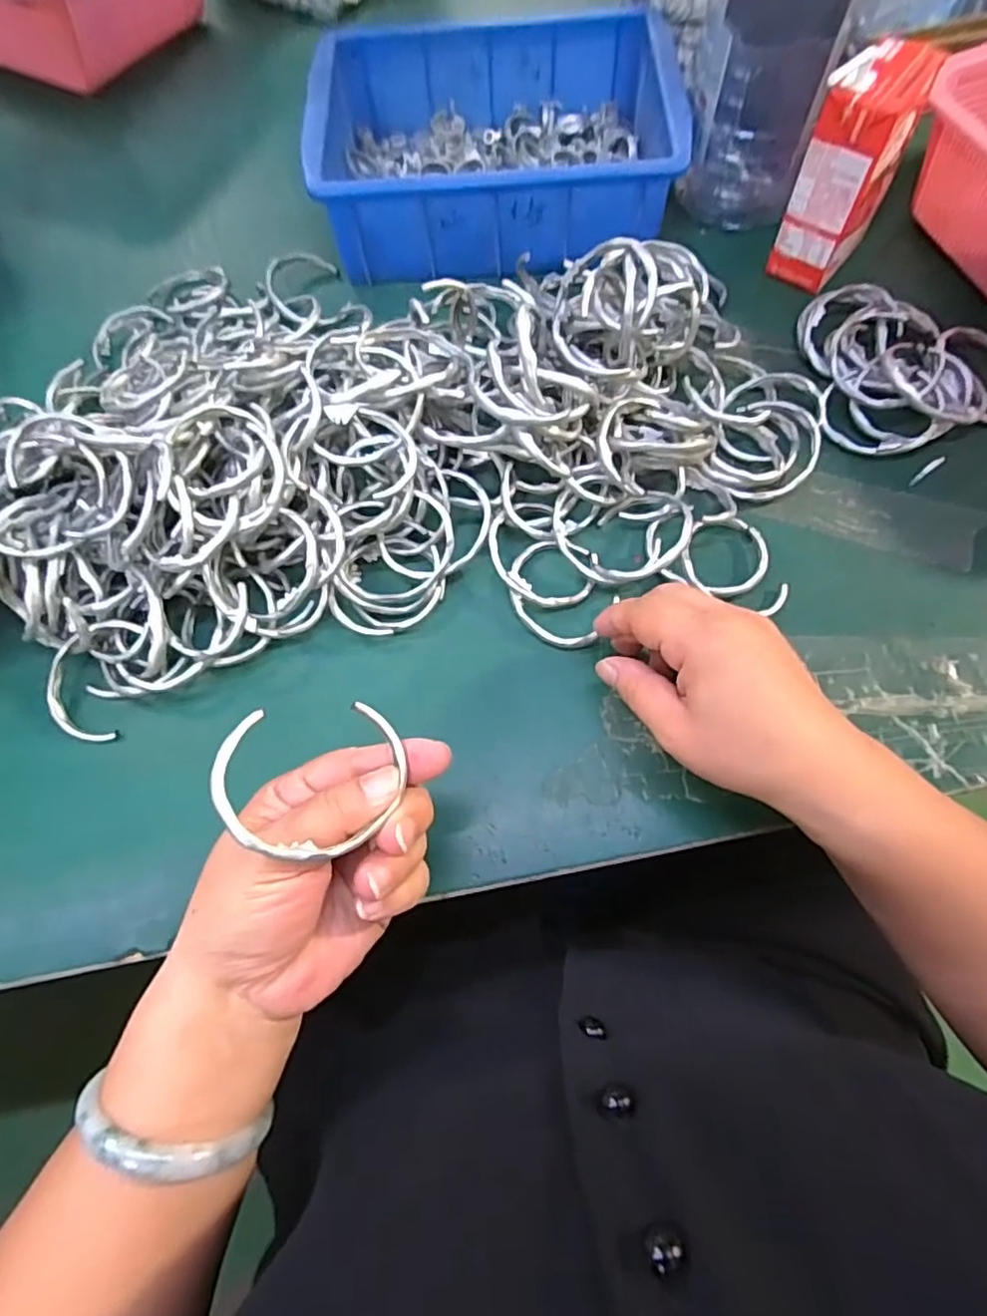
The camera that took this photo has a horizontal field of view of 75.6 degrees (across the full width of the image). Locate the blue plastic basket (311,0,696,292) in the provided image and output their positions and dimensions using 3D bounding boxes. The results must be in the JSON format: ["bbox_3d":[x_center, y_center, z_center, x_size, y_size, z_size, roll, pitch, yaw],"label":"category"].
[{"bbox_3d":[0.001,-0.361,0.454,0.235,0.074,0.170,-2,68,1],"label":"blue plastic basket"}]

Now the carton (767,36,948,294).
[{"bbox_3d":[0.219,-0.299,0.396,0.045,0.115,0.063,41,75,17],"label":"carton"}]

